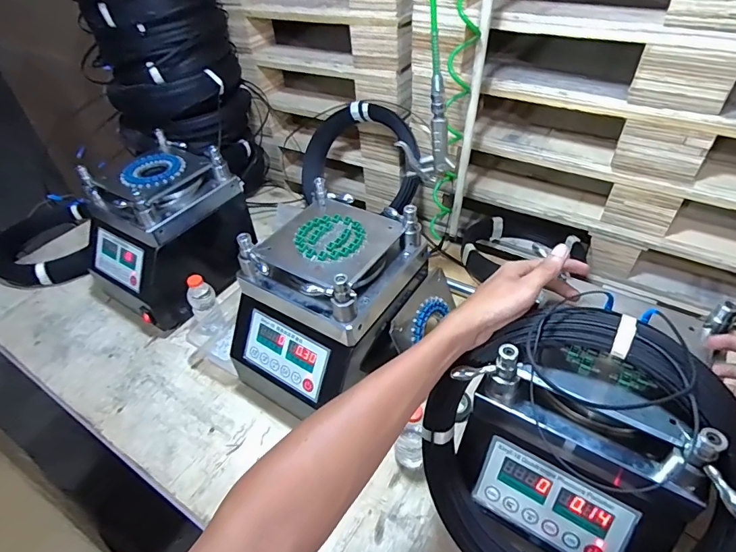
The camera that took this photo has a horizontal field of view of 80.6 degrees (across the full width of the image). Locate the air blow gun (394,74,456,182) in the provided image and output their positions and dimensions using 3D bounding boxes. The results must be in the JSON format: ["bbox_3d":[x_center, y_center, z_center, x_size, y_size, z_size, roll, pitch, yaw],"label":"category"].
[{"bbox_3d":[0.095,-0.237,0.715,0.096,0.173,0.021,18,49,24],"label":"air blow gun"}]

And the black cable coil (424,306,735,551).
[{"bbox_3d":[0.196,0.186,0.439,0.291,0.303,0.054,3,2,32],"label":"black cable coil"}]

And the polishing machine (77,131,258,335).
[{"bbox_3d":[-0.428,-0.096,0.937,0.257,0.287,0.308,23,51,27],"label":"polishing machine"}]

